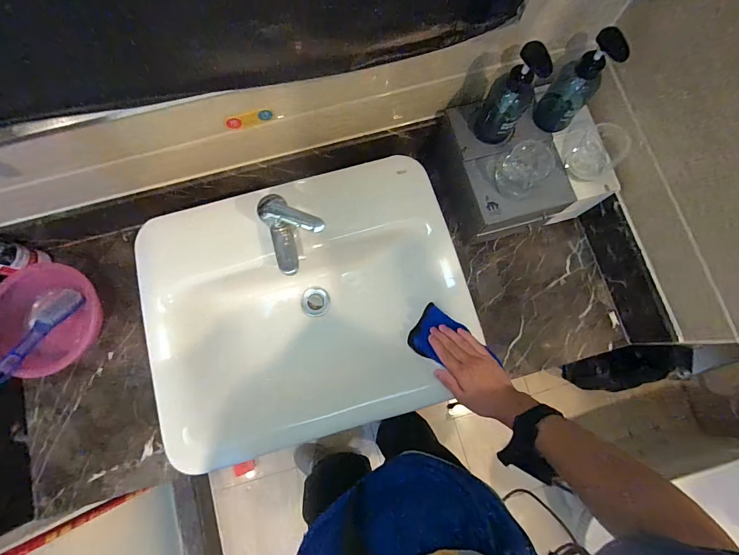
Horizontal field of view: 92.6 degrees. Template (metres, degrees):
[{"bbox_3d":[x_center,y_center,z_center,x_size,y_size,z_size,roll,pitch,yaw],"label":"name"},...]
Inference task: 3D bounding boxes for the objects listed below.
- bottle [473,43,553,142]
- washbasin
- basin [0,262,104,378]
[{"bbox_3d":[0.218,-0.282,0.552,0.070,0.162,0.063,23,80,4],"label":"bottle"},{"bbox_3d":[-0.109,0.052,0.664,0.531,0.134,0.441,-15,79,-3],"label":"washbasin"},{"bbox_3d":[-0.602,0.076,0.660,0.155,0.078,0.202,18,80,3],"label":"basin"}]

